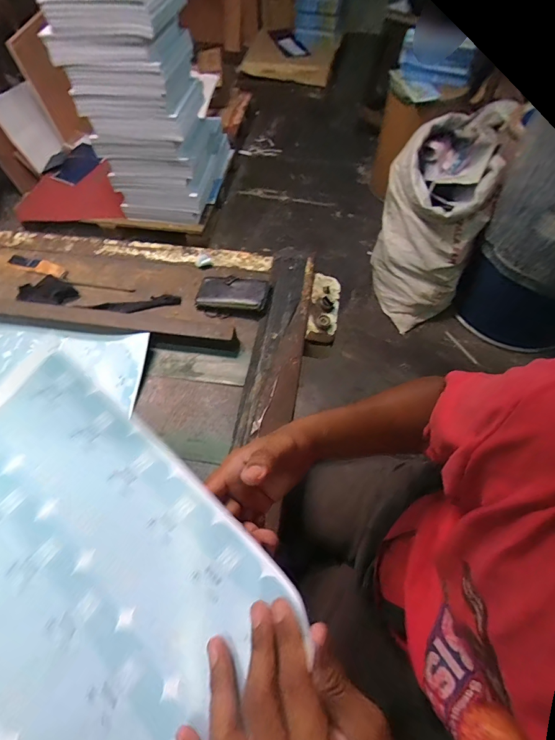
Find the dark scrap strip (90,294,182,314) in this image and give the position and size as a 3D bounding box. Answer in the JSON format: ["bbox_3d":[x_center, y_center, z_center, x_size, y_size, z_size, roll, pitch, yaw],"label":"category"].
[{"bbox_3d":[-0.300,-0.140,0.771,0.180,0.010,0.033,-11,61,-6],"label":"dark scrap strip"}]

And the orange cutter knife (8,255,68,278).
[{"bbox_3d":[-0.569,-0.248,0.848,0.168,0.014,0.032,19,62,11],"label":"orange cutter knife"}]

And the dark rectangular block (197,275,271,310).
[{"bbox_3d":[-0.099,-0.167,0.794,0.161,0.036,0.093,10,61,6],"label":"dark rectangular block"}]

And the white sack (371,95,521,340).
[{"bbox_3d":[0.632,-0.620,1.499,0.396,0.891,0.407,18,33,10],"label":"white sack"}]

